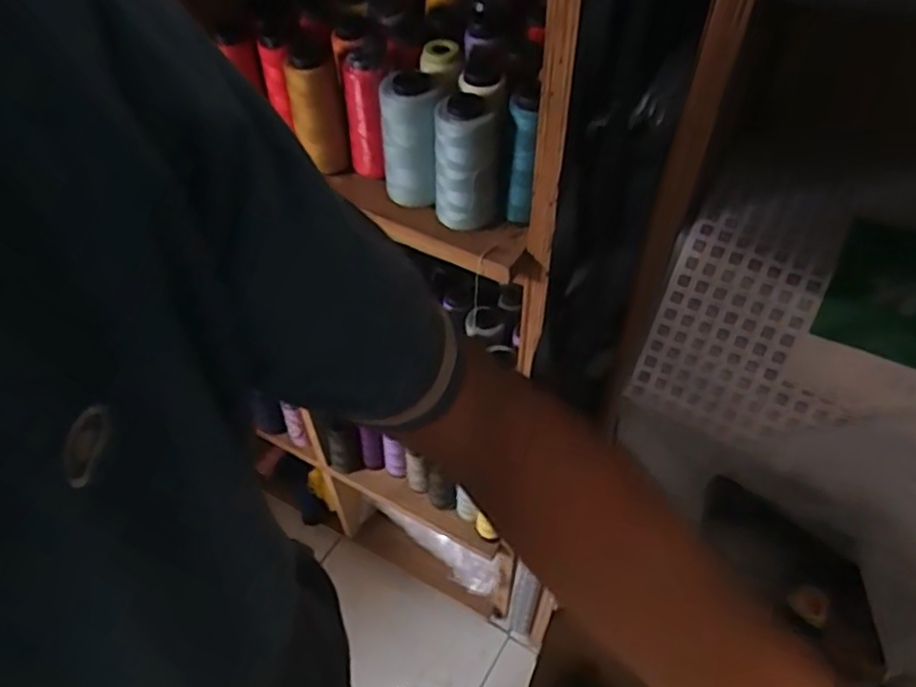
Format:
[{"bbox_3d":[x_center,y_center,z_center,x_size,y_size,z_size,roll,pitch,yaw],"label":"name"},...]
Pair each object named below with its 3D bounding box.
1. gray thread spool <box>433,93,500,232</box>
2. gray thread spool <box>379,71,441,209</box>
[{"bbox_3d":[0.007,-0.146,0.560,0.052,0.101,0.044,0,52,1],"label":"gray thread spool"},{"bbox_3d":[-0.039,-0.166,0.575,0.049,0.101,0.055,0,52,1],"label":"gray thread spool"}]

